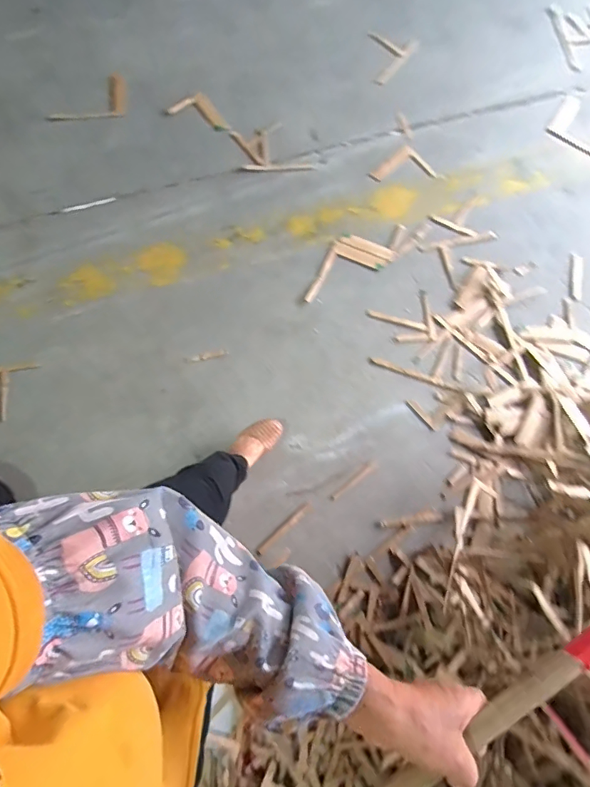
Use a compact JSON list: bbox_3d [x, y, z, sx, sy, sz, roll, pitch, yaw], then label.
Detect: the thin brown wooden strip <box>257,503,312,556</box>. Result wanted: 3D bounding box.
[{"bbox_3d":[-0.027,0.365,1.230,0.179,0.012,0.024,-42,75,-1],"label":"thin brown wooden strip"}]

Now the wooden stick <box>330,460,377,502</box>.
[{"bbox_3d":[0.162,0.243,1.257,0.155,0.018,0.025,-40,81,-9],"label":"wooden stick"}]

